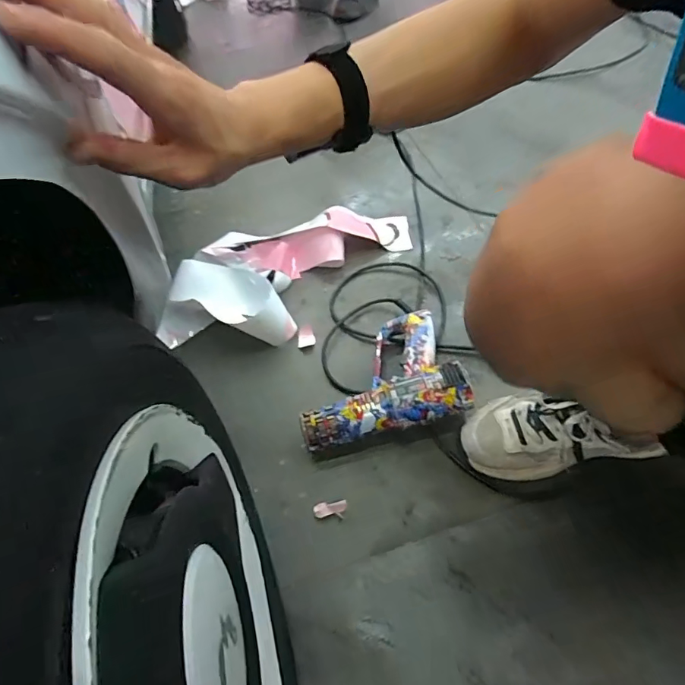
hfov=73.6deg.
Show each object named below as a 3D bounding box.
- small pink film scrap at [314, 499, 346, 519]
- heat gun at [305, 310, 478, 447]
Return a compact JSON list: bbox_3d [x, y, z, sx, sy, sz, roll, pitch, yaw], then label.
[{"bbox_3d":[-0.016,0.209,0.573,0.042,0.009,0.020,-12,55,9],"label":"small pink film scrap"},{"bbox_3d":[0.044,0.046,0.636,0.215,0.077,0.170,-14,52,-3],"label":"heat gun"}]

